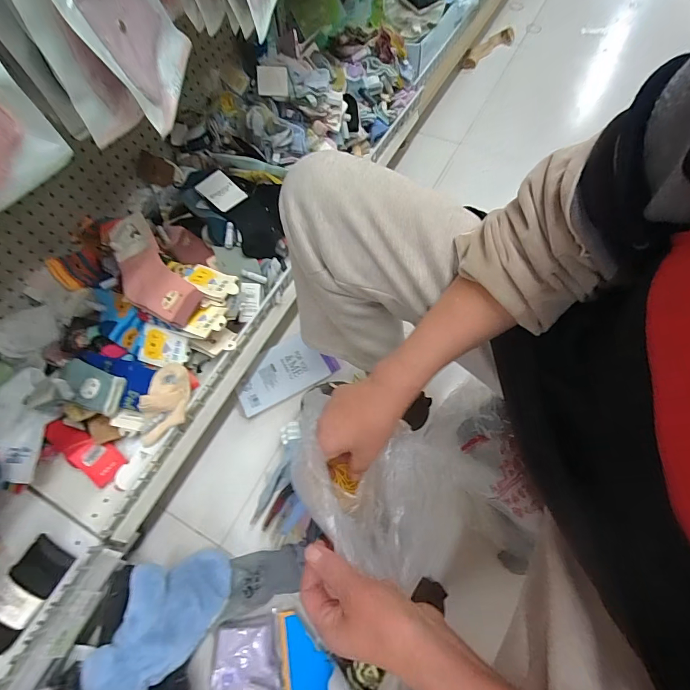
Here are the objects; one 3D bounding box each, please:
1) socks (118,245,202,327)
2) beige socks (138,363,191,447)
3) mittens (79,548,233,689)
[{"bbox_3d":[-0.305,-0.092,0.620,0.147,0.025,0.083,41,80,9],"label":"socks"},{"bbox_3d":[-0.290,0.097,0.628,0.065,0.055,0.121,3,63,4],"label":"beige socks"},{"bbox_3d":[-0.261,0.390,0.552,0.141,0.056,0.213,38,41,-14],"label":"mittens"}]

